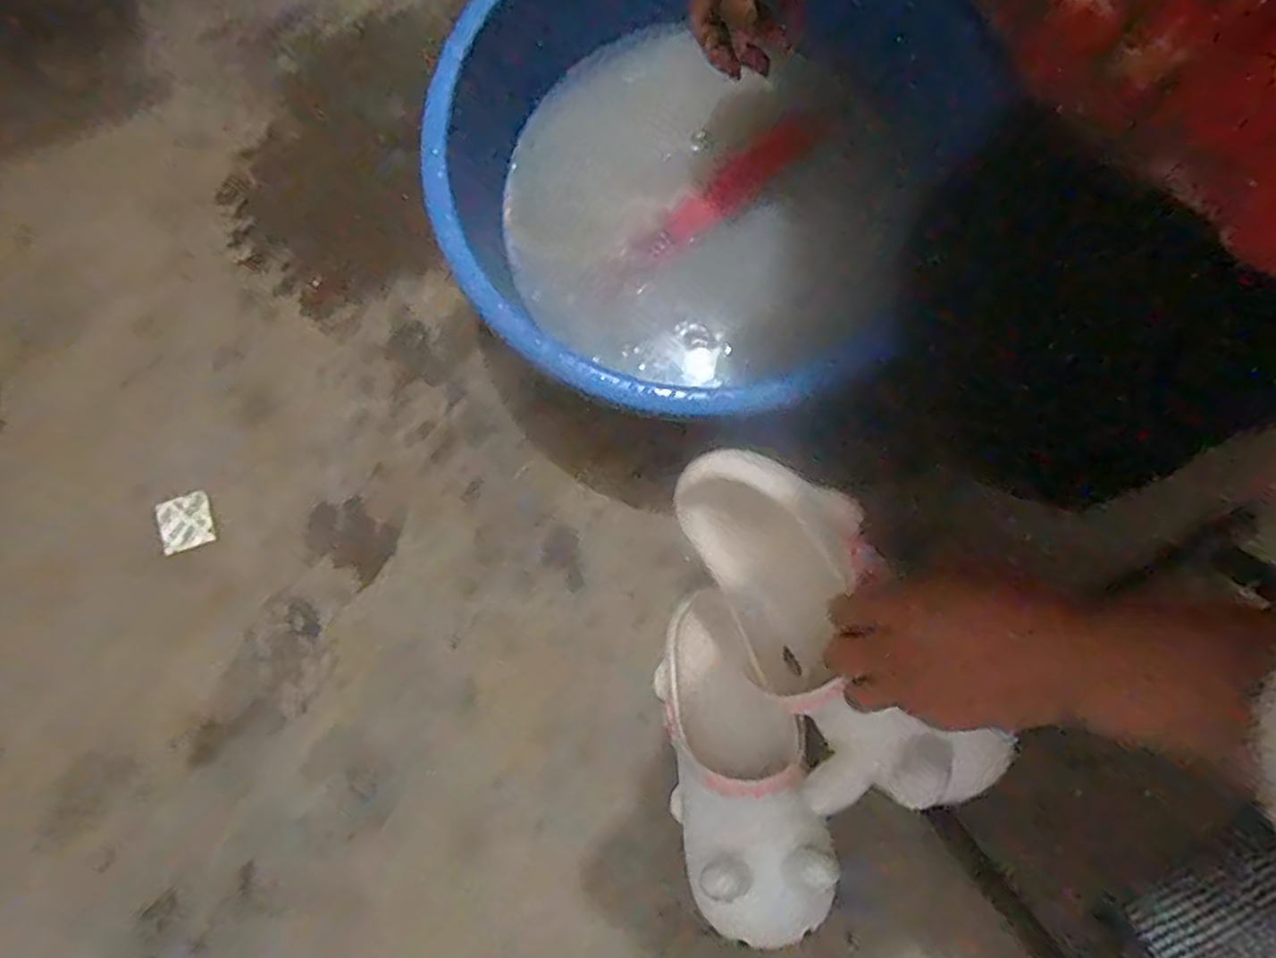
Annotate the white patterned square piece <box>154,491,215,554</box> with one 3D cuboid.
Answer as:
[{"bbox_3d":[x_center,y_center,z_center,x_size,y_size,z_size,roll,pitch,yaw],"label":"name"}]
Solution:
[{"bbox_3d":[-0.373,0.035,0.583,0.043,0.007,0.043,-17,78,-4],"label":"white patterned square piece"}]

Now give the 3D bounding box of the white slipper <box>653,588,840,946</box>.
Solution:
[{"bbox_3d":[0.066,0.194,0.495,0.085,0.099,0.224,-11,78,-3],"label":"white slipper"}]

